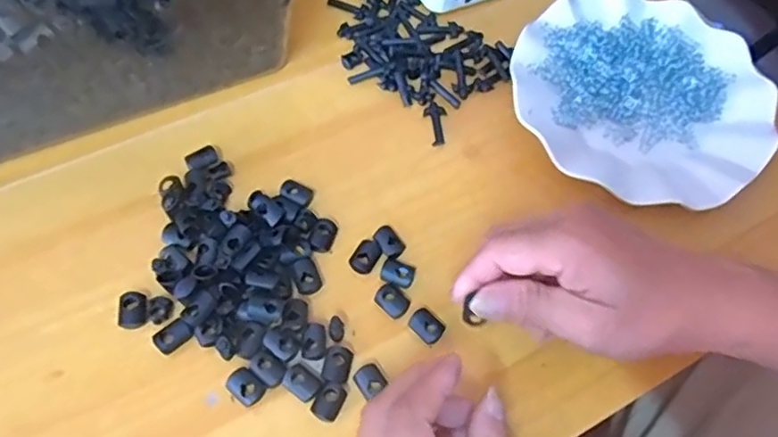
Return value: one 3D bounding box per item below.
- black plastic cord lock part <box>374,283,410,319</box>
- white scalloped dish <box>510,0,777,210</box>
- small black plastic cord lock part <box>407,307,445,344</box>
[{"bbox_3d":[0.002,0.049,0.372,0.021,0.004,0.016,37,68,14],"label":"black plastic cord lock part"},{"bbox_3d":[0.179,-0.088,0.443,0.177,0.019,0.177,1,64,-2],"label":"white scalloped dish"},{"bbox_3d":[0.022,0.063,0.368,0.021,0.004,0.015,39,69,15],"label":"small black plastic cord lock part"}]

